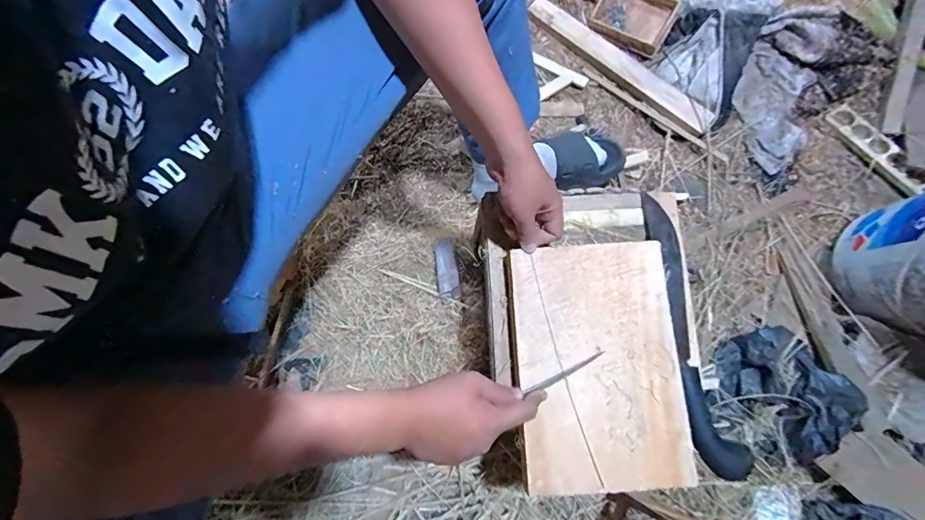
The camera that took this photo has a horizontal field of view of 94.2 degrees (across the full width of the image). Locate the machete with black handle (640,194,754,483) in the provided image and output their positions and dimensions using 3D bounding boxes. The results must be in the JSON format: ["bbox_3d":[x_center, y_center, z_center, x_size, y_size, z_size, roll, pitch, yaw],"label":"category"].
[{"bbox_3d":[0.284,0.084,0.545,0.057,0.041,0.358,-8,76,-3],"label":"machete with black handle"}]

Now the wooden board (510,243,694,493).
[{"bbox_3d":[0.160,0.119,0.511,0.190,0.011,0.280,-3,76,-2],"label":"wooden board"}]

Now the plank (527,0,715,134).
[{"bbox_3d":[0.327,-0.418,0.912,0.451,0.033,0.051,43,76,8],"label":"plank"}]

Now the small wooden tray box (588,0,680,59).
[{"bbox_3d":[0.362,-0.521,0.915,0.157,0.032,0.137,31,75,5],"label":"small wooden tray box"}]

